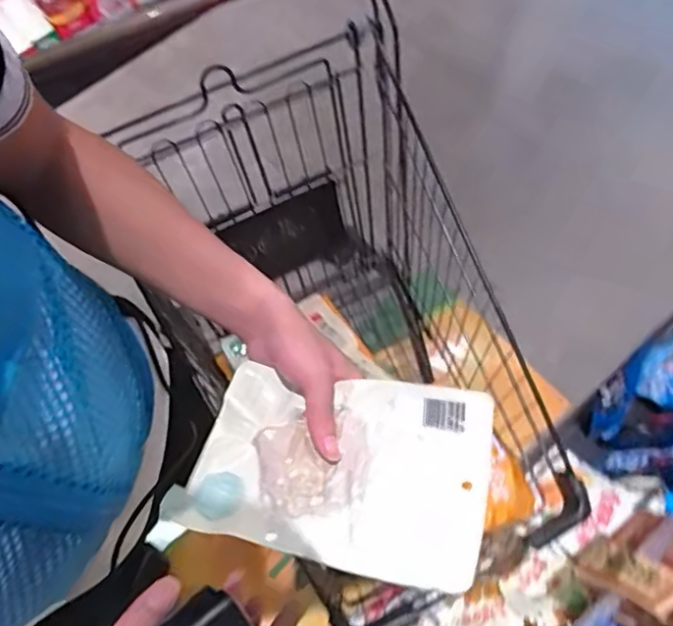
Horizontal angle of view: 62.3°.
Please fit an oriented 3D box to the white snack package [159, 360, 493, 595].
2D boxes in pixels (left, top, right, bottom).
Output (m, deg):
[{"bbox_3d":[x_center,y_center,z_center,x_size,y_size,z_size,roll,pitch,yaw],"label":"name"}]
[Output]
[{"bbox_3d":[-0.002,0.109,0.400,0.205,0.034,0.128,10,71,5],"label":"white snack package"}]

